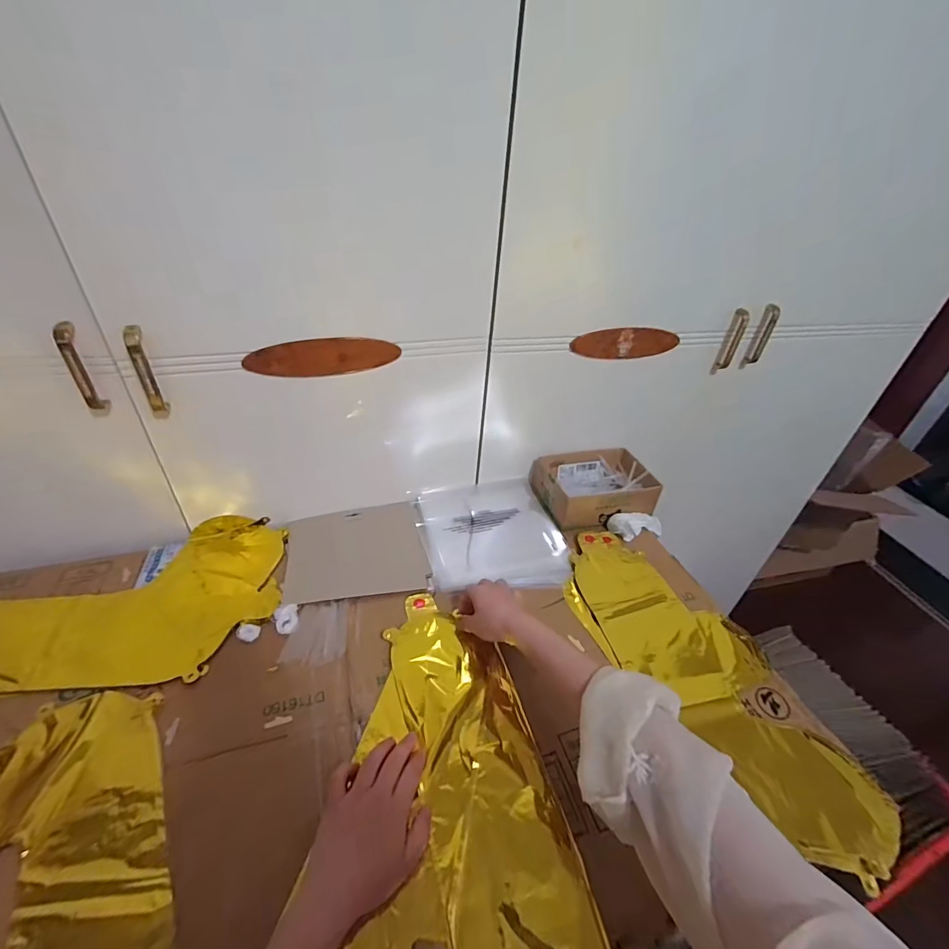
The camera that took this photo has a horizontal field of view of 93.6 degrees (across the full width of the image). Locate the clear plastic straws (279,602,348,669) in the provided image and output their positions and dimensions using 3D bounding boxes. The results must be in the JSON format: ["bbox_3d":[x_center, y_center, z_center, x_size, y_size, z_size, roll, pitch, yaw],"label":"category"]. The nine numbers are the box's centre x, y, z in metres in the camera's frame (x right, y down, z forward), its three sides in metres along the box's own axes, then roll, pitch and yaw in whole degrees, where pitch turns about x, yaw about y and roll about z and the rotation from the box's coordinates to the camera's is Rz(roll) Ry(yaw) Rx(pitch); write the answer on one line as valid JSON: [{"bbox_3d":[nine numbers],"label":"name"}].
[{"bbox_3d":[-0.199,0.197,0.559,0.073,0.008,0.080,-3,38,-11],"label":"clear plastic straws"}]

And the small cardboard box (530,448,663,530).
[{"bbox_3d":[0.213,0.022,0.791,0.189,0.067,0.141,-5,39,-14],"label":"small cardboard box"}]

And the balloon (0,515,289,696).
[{"bbox_3d":[-0.466,0.162,0.565,0.404,0.025,0.238,-5,39,-14],"label":"balloon"}]

